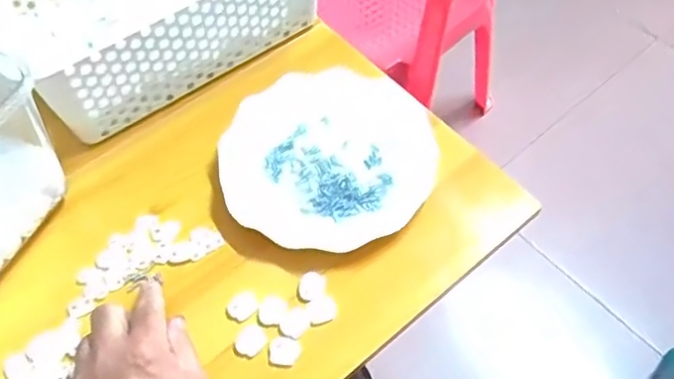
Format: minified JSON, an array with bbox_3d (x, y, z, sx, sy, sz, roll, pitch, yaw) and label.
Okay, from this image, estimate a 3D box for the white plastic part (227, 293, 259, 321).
[{"bbox_3d":[-0.073,0.091,0.465,0.023,0.006,0.020,-36,63,-19],"label":"white plastic part"}]

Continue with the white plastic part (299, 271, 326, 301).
[{"bbox_3d":[-0.020,0.076,0.475,0.020,0.005,0.023,-5,58,-1],"label":"white plastic part"}]

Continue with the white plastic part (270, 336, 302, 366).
[{"bbox_3d":[-0.039,0.121,0.448,0.023,0.006,0.020,-1,58,1],"label":"white plastic part"}]

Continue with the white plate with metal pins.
[{"bbox_3d":[-0.006,-0.027,0.527,0.181,0.026,0.173,-1,58,1],"label":"white plate with metal pins"}]

